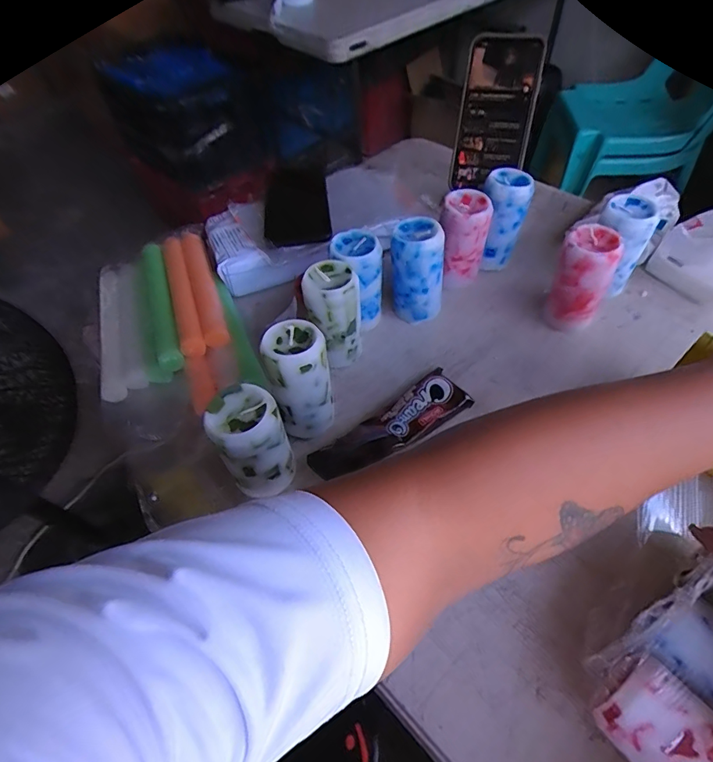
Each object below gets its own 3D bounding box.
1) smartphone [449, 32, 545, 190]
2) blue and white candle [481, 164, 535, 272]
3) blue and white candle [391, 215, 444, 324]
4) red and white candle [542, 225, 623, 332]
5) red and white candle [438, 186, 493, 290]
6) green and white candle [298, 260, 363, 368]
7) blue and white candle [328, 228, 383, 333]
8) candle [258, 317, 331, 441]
[{"bbox_3d":[0.160,-0.300,0.512,0.078,0.150,0.010,10,21,6],"label":"smartphone"},{"bbox_3d":[0.162,-0.178,0.508,0.046,0.103,0.053,-6,52,1],"label":"blue and white candle"},{"bbox_3d":[0.063,-0.111,0.466,0.049,0.099,0.053,3,53,7],"label":"blue and white candle"},{"bbox_3d":[0.218,-0.094,0.442,0.047,0.097,0.048,25,58,22],"label":"red and white candle"},{"bbox_3d":[0.115,-0.148,0.491,0.049,0.096,0.054,7,53,10],"label":"red and white candle"},{"bbox_3d":[-0.021,-0.060,0.429,0.049,0.096,0.048,-3,52,3],"label":"green and white candle"},{"bbox_3d":[0.003,-0.097,0.457,0.044,0.097,0.045,-3,52,3],"label":"blue and white candle"},{"bbox_3d":[-0.047,0.001,0.383,0.047,0.098,0.051,-3,52,3],"label":"candle"}]

